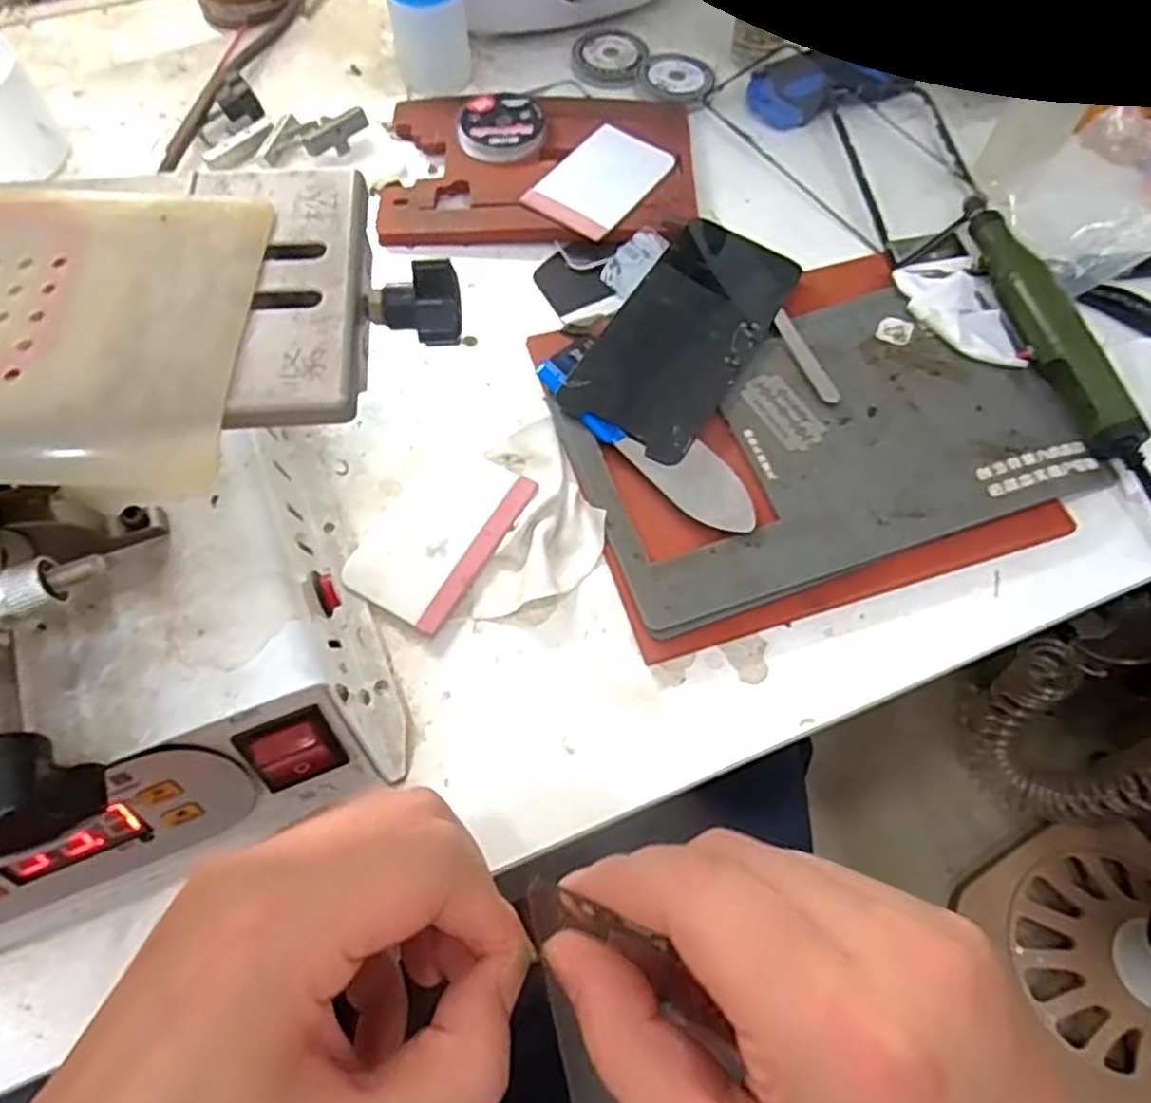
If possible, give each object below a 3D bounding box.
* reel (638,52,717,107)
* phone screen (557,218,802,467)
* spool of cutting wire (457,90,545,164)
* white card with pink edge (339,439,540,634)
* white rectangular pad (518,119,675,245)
[{"bbox_3d":[0.061,-0.285,0.437,0.044,0.004,0.046,0,66,0],"label":"reel"},{"bbox_3d":[0.052,-0.103,0.344,0.064,0.007,0.131,30,67,13],"label":"phone screen"},{"bbox_3d":[-0.041,-0.235,0.405,0.046,0.012,0.048,0,64,-1],"label":"spool of cutting wire"},{"bbox_3d":[-0.058,-0.009,0.310,0.051,0.005,0.080,26,67,11],"label":"white card with pink edge"},{"bbox_3d":[0.015,-0.199,0.391,0.051,0.008,0.080,34,68,14],"label":"white rectangular pad"}]

